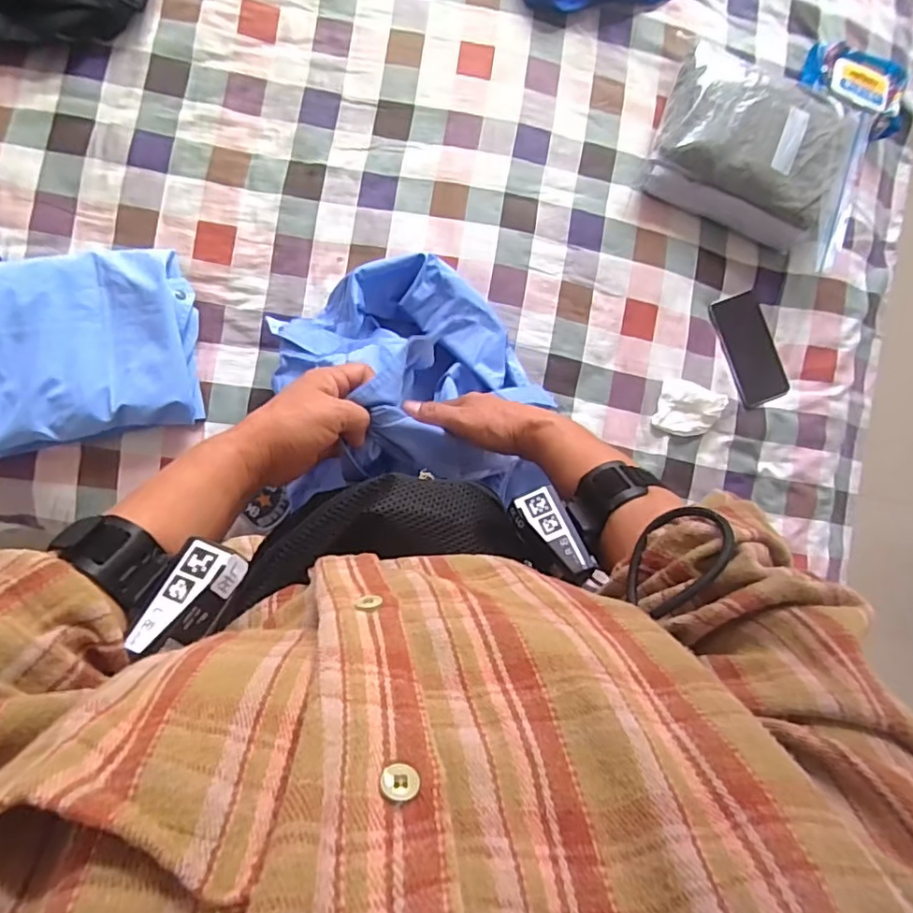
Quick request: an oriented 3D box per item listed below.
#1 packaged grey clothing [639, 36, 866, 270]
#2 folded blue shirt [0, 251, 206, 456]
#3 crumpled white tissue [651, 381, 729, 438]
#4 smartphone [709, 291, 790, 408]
[{"bbox_3d":[0.421,-0.421,0.823,0.291,0.082,0.215,22,85,-7],"label":"packaged grey clothing"},{"bbox_3d":[-0.456,-0.134,0.709,0.269,0.062,0.222,-10,89,-8],"label":"folded blue shirt"},{"bbox_3d":[0.327,-0.064,0.832,0.090,0.026,0.070,12,86,-8],"label":"crumpled white tissue"},{"bbox_3d":[0.427,-0.157,0.862,0.073,0.015,0.158,-18,91,7],"label":"smartphone"}]

